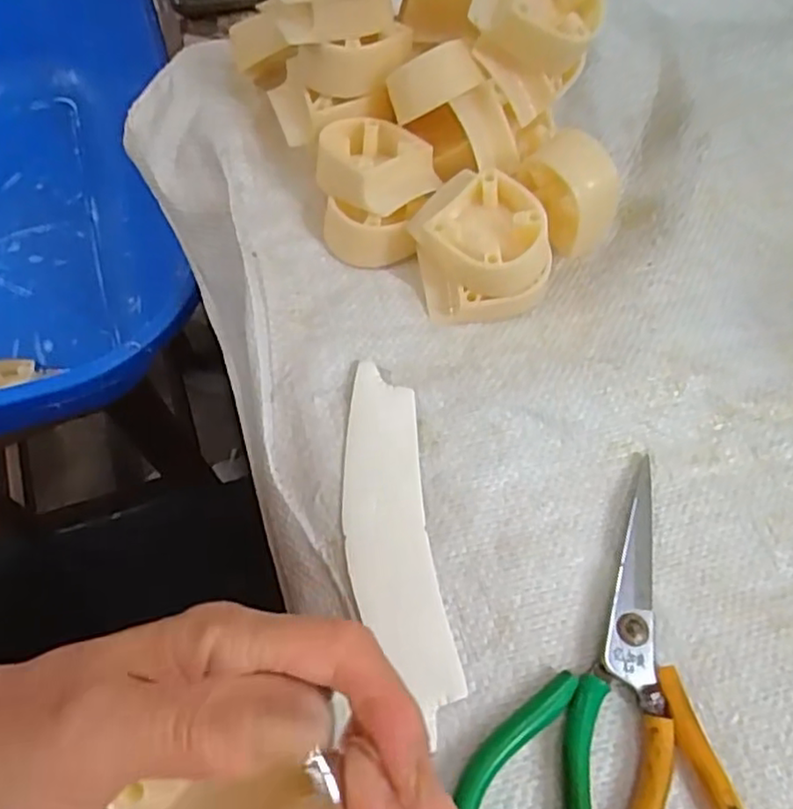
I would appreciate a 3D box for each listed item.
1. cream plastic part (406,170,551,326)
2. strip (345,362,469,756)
[{"bbox_3d":[0.038,-0.078,0.325,0.053,0.045,0.061,-15,63,-12],"label":"cream plastic part"},{"bbox_3d":[-0.003,0.051,0.279,0.036,0.004,0.144,-8,65,-2],"label":"strip"}]

